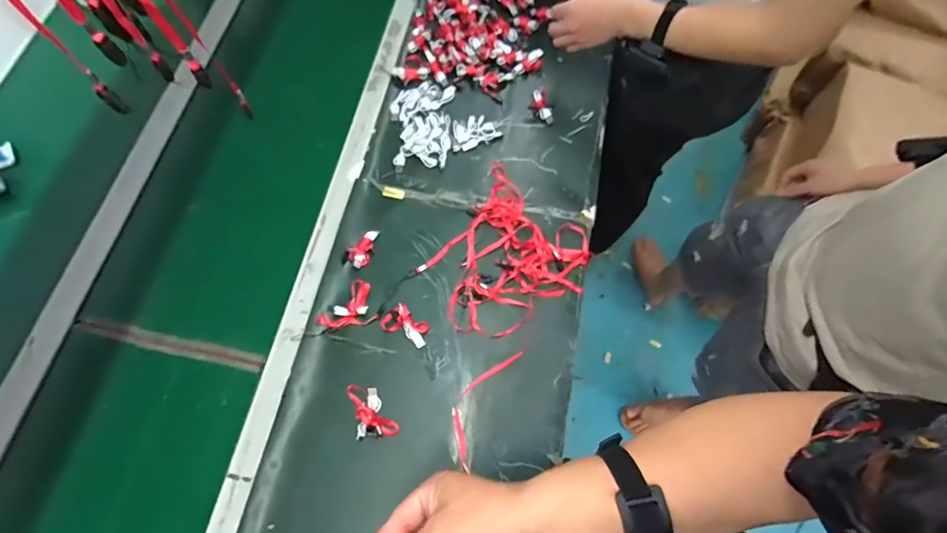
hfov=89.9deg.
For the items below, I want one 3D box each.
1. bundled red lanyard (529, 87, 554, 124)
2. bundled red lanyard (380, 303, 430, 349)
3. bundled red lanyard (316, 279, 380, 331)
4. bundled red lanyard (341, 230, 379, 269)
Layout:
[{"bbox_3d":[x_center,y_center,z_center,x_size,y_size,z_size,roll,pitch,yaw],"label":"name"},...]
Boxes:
[{"bbox_3d":[0.122,-0.295,0.869,0.037,0.016,0.072,-13,71,-7],"label":"bundled red lanyard"},{"bbox_3d":[-0.102,0.090,0.718,0.074,0.015,0.045,35,72,10],"label":"bundled red lanyard"},{"bbox_3d":[-0.197,0.061,0.725,0.085,0.015,0.070,-18,71,-8],"label":"bundled red lanyard"},{"bbox_3d":[-0.178,-0.031,0.760,0.041,0.009,0.068,22,70,6],"label":"bundled red lanyard"}]

